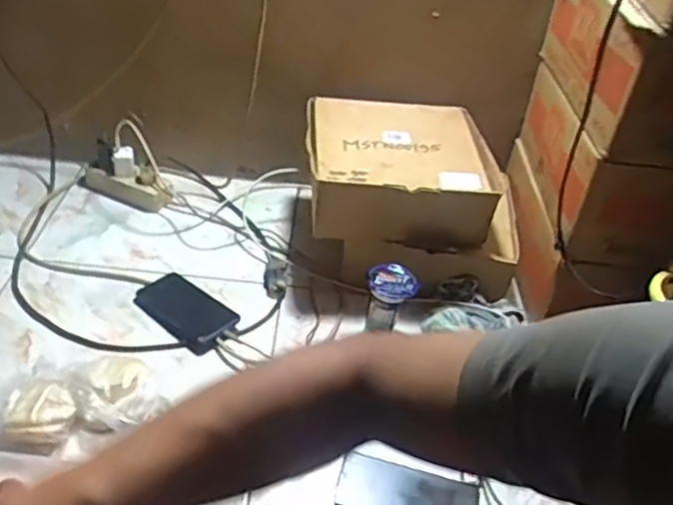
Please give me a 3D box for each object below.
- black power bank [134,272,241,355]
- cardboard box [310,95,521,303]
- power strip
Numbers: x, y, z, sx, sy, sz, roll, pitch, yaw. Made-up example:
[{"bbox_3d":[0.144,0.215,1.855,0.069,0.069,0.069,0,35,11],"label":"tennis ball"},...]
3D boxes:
[{"bbox_3d":[-0.209,0.079,0.940,0.147,0.019,0.086,31,43,27],"label":"black power bank"},{"bbox_3d":[0.107,-0.086,1.046,0.308,0.175,0.265,4,38,-6],"label":"cardboard box"},{"bbox_3d":[-0.369,-0.109,1.147,0.185,0.042,0.032,20,39,15],"label":"power strip"}]

